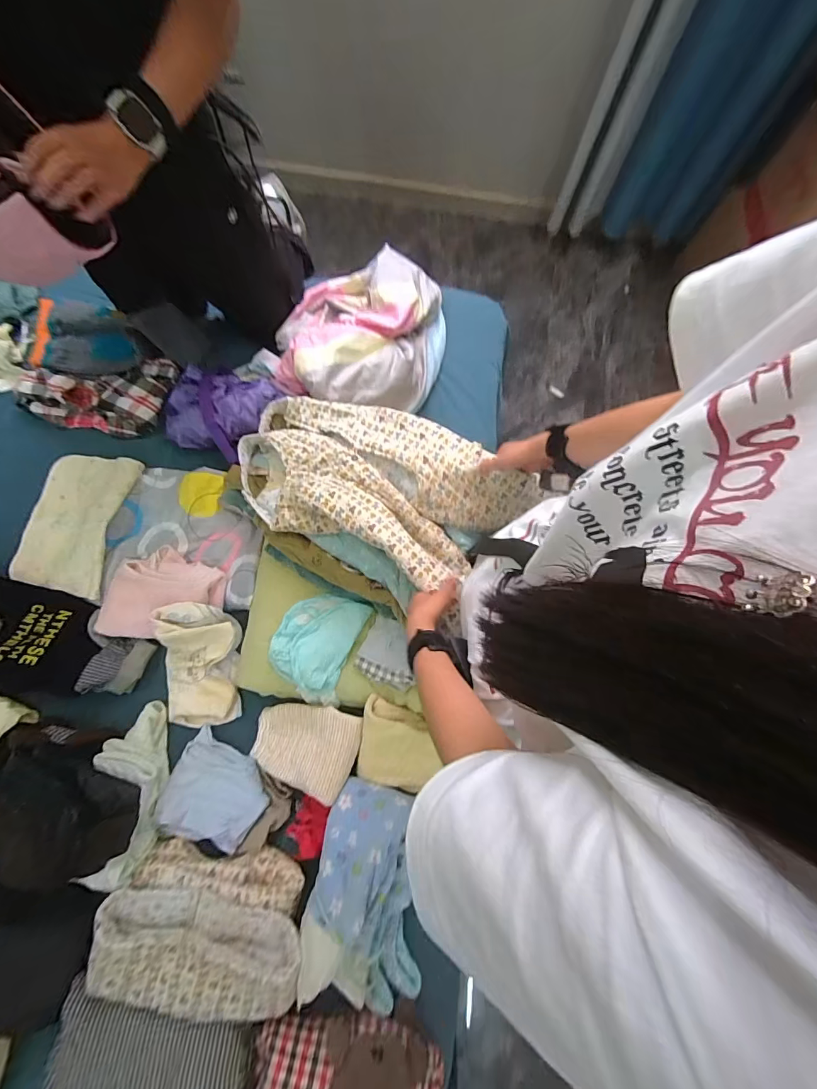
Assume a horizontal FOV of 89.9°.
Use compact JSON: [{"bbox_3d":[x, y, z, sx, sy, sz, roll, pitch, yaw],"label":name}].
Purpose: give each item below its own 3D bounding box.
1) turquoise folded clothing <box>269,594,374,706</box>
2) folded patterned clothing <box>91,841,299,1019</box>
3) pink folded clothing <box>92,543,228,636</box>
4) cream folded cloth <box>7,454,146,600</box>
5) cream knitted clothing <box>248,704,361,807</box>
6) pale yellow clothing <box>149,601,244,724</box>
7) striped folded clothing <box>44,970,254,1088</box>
[{"bbox_3d":[-0.168,0.187,0.752,0.145,0.054,0.193,13,77,2],"label":"turquoise folded clothing"},{"bbox_3d":[-0.320,0.622,0.651,0.297,0.100,0.199,7,77,0],"label":"folded patterned clothing"},{"bbox_3d":[-0.466,0.090,0.770,0.207,0.051,0.173,6,77,0],"label":"pink folded clothing"},{"bbox_3d":[-0.680,-0.053,0.841,0.190,0.048,0.289,9,74,7],"label":"cream folded cloth"},{"bbox_3d":[-0.188,0.359,0.740,0.183,0.037,0.141,18,77,3],"label":"cream knitted clothing"},{"bbox_3d":[-0.399,0.225,0.771,0.132,0.065,0.222,-5,77,-3],"label":"pale yellow clothing"},{"bbox_3d":[-0.396,0.799,0.612,0.287,0.063,0.180,12,77,1],"label":"striped folded clothing"}]

